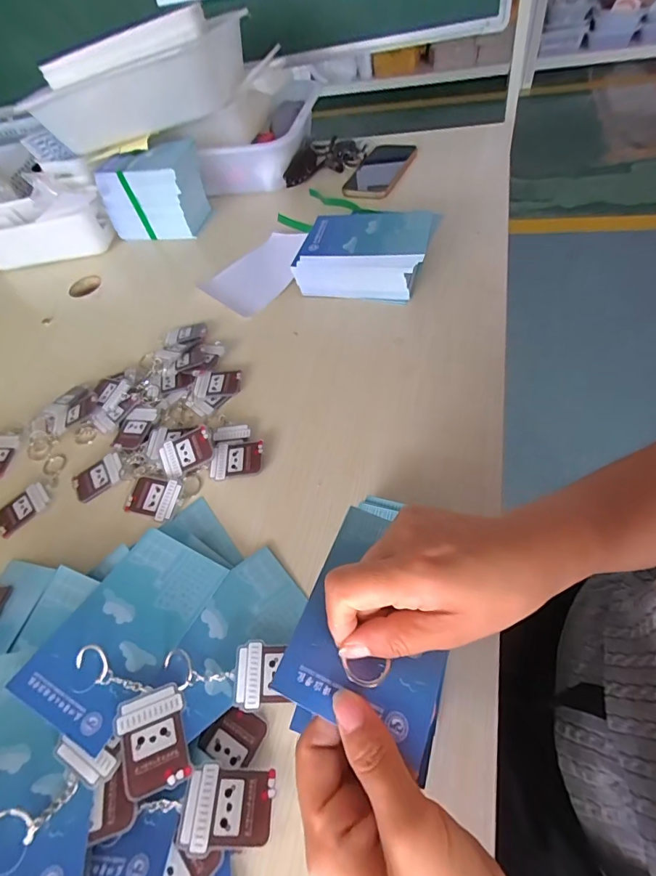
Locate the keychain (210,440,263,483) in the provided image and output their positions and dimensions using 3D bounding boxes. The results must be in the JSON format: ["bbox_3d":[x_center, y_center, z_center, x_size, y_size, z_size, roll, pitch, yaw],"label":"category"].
[{"bbox_3d":[-0.085,0.019,0.391,0.049,0.007,0.039,-5,55,7],"label":"keychain"}]

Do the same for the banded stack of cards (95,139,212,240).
[{"bbox_3d":[-0.272,-0.385,0.652,0.146,0.103,0.089,5,58,14],"label":"banded stack of cards"}]

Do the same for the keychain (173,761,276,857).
[{"bbox_3d":[-0.058,0.214,0.241,0.051,0.007,0.038,4,57,5],"label":"keychain"}]

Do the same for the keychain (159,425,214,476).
[{"bbox_3d":[-0.135,0.014,0.397,0.050,0.005,0.037,-20,73,0],"label":"keychain"}]

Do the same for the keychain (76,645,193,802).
[{"bbox_3d":[-0.121,0.171,0.268,0.044,0.013,0.100,-38,58,-15],"label":"keychain"}]

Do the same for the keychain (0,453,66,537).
[{"bbox_3d":[-0.293,0.056,0.418,0.043,0.008,0.088,18,61,21],"label":"keychain"}]

